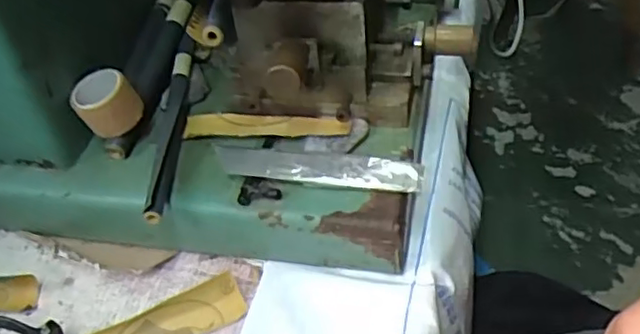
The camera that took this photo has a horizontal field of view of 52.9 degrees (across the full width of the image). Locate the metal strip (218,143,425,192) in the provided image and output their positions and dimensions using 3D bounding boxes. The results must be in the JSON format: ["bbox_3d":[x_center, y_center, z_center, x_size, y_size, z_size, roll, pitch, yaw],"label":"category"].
[{"bbox_3d":[-0.002,0.000,0.348,0.110,0.004,0.019,5,63,7],"label":"metal strip"}]

